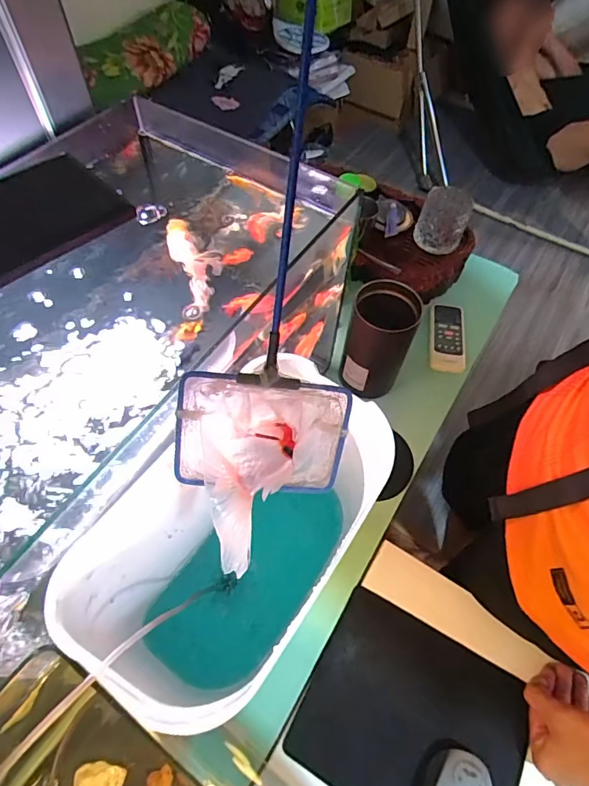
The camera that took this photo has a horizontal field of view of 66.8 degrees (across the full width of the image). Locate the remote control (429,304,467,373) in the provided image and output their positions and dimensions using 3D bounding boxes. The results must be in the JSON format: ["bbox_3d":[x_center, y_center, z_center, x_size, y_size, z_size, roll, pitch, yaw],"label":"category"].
[{"bbox_3d":[0.246,-0.092,0.721,0.057,0.010,0.136,8,58,2],"label":"remote control"}]

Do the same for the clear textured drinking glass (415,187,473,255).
[{"bbox_3d":[0.259,-0.300,0.782,0.082,0.077,0.076,20,59,9],"label":"clear textured drinking glass"}]

